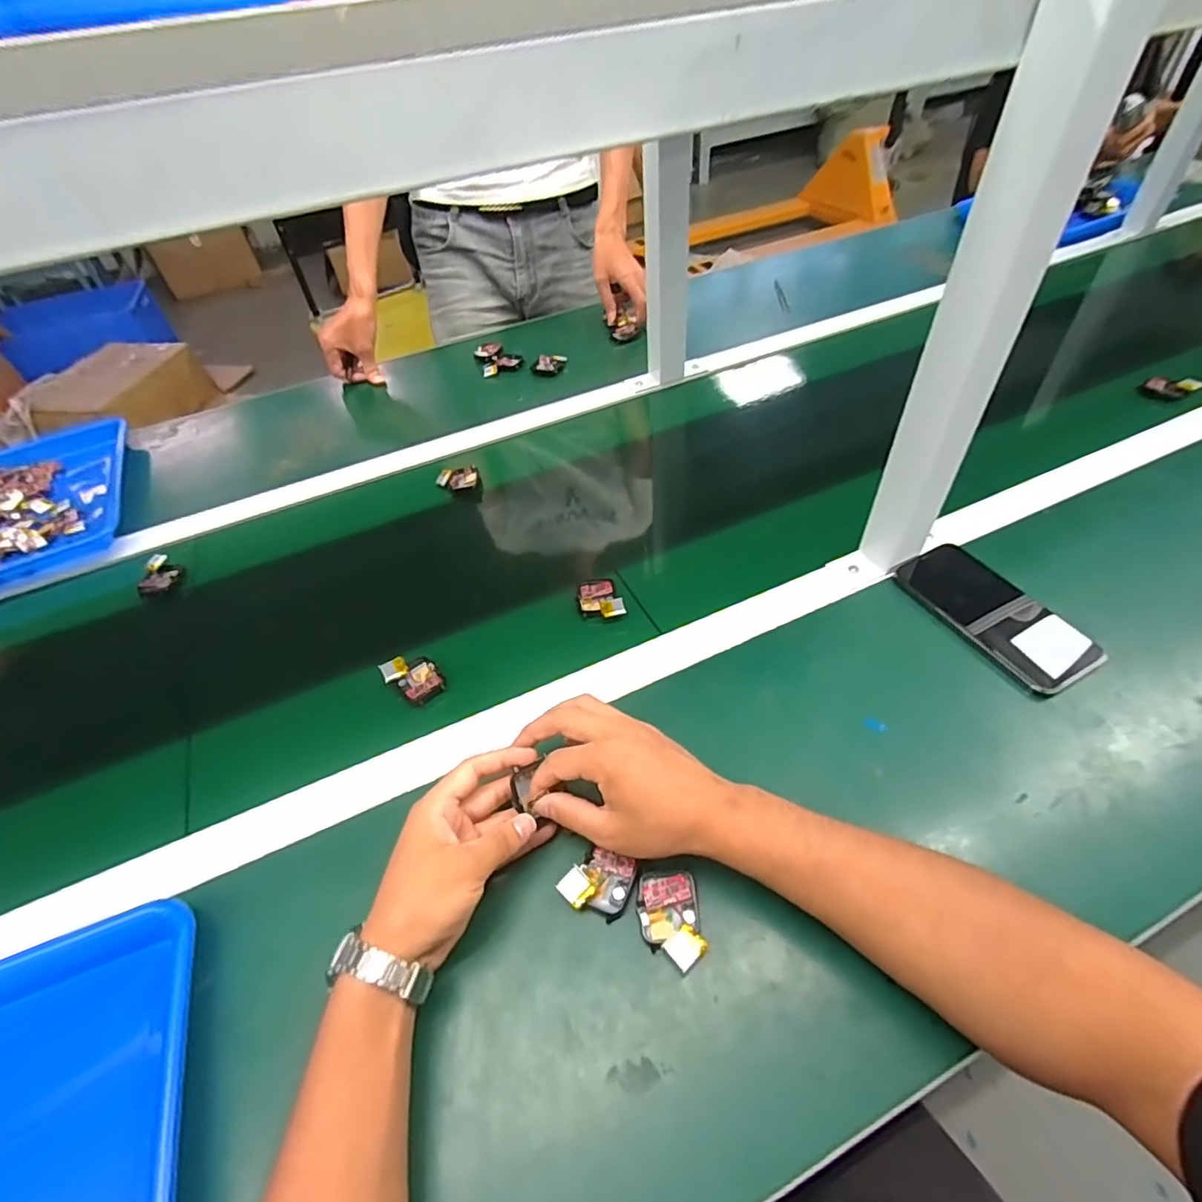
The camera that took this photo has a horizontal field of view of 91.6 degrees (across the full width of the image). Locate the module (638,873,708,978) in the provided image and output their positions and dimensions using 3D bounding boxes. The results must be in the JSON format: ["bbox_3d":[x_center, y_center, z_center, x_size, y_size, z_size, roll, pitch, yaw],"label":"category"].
[{"bbox_3d":[0.045,0.203,0.374,0.039,0.016,0.057,-6,48,1],"label":"module"}]

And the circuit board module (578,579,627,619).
[{"bbox_3d":[-0.001,-0.001,0.563,0.040,0.012,0.054,-14,48,-7],"label":"circuit board module"}]

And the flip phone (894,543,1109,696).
[{"bbox_3d":[0.346,0.008,0.516,0.079,0.014,0.163,-26,51,-17],"label":"flip phone"}]

